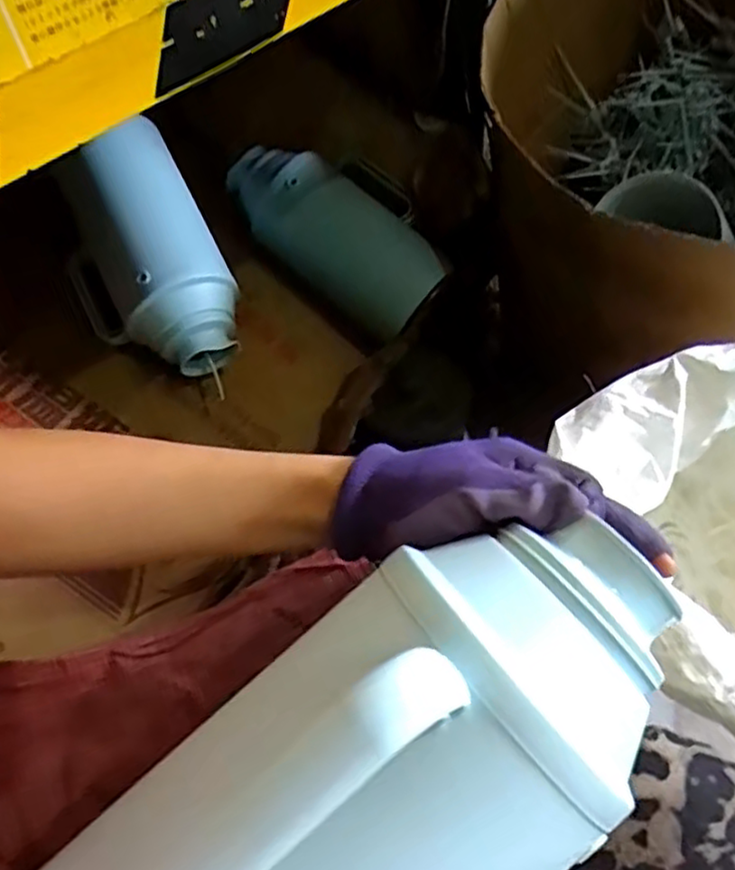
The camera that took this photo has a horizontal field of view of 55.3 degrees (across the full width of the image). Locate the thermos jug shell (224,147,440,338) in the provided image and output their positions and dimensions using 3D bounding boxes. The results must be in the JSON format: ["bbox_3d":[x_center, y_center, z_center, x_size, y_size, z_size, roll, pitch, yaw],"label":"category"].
[{"bbox_3d":[-0.044,-0.294,1.004,0.331,0.134,0.136,38,63,-5],"label":"thermos jug shell"}]

